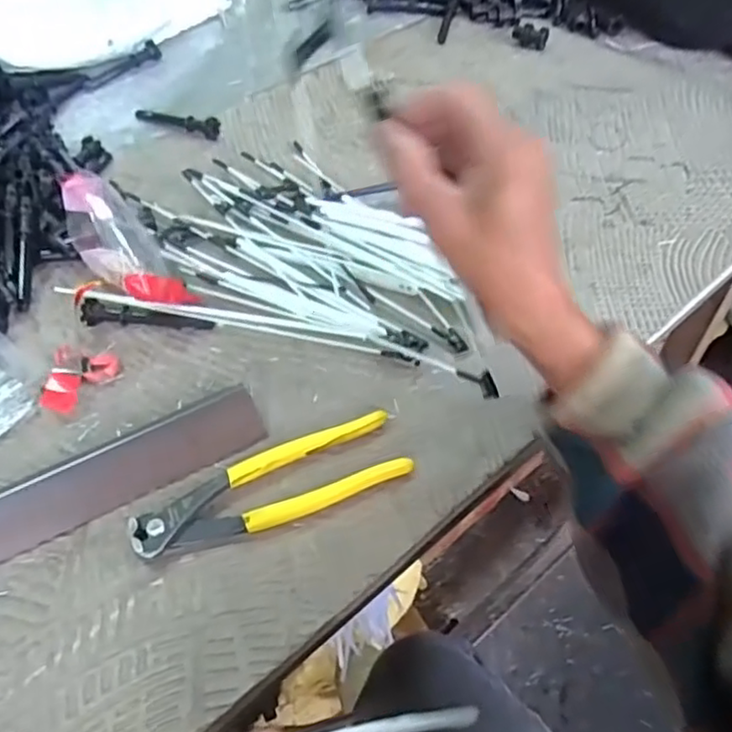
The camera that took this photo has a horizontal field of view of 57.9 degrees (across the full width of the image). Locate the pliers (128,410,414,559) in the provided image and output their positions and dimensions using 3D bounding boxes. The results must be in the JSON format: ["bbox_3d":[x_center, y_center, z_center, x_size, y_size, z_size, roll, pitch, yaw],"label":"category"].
[{"bbox_3d":[-0.057,0.071,0.396,0.161,0.016,0.048,-19,54,-14],"label":"pliers"}]

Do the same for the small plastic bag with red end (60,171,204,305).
[{"bbox_3d":[-0.181,-0.091,0.495,0.055,0.059,0.124,-29,57,-20],"label":"small plastic bag with red end"}]

